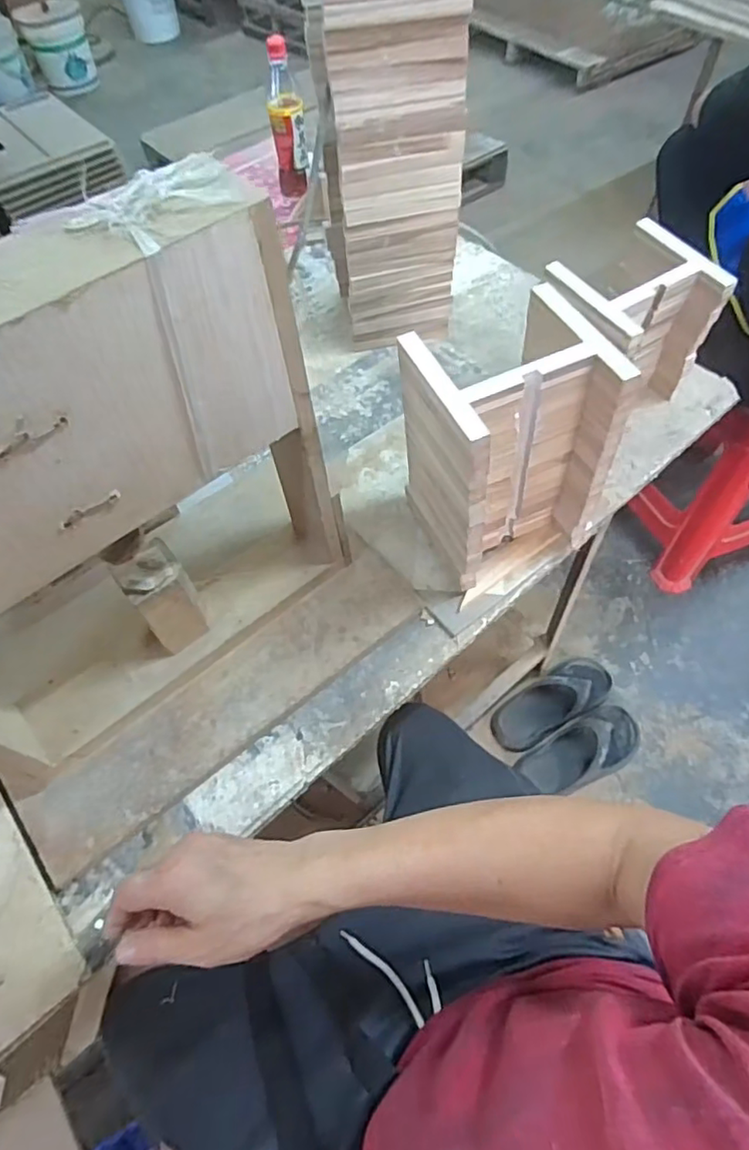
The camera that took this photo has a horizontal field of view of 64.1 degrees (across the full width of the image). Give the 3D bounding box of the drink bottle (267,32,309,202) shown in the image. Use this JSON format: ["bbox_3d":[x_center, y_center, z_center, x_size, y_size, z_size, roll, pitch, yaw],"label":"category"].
[{"bbox_3d":[-0.153,-0.789,1.057,0.060,0.233,0.072,-10,59,-2],"label":"drink bottle"}]

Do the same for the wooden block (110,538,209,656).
[{"bbox_3d":[-0.213,0.026,0.608,0.061,0.121,0.059,-37,64,-18],"label":"wooden block"}]

